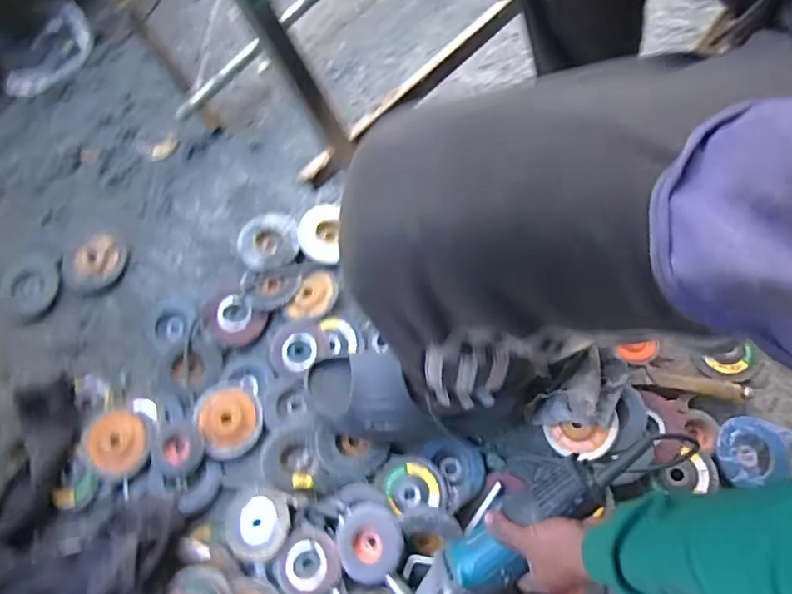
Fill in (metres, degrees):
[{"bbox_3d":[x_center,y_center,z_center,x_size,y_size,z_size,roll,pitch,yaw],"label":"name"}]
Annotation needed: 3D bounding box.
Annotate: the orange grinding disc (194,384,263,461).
[{"bbox_3d":[-0.233,0.172,0.761,0.087,0.013,0.093,0,72,1],"label":"orange grinding disc"}]

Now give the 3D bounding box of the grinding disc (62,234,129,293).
[{"bbox_3d":[-0.466,-0.053,0.843,0.097,0.011,0.093,0,72,1],"label":"grinding disc"}]

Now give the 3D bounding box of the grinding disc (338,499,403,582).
[{"bbox_3d":[-0.034,0.304,0.682,0.084,0.005,0.090,-9,57,14],"label":"grinding disc"}]

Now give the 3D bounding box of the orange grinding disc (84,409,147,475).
[{"bbox_3d":[-0.385,0.197,0.742,0.084,0.015,0.082,0,72,1],"label":"orange grinding disc"}]

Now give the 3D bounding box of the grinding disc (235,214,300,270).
[{"bbox_3d":[-0.202,-0.088,0.858,0.093,0.010,0.093,0,72,1],"label":"grinding disc"}]

